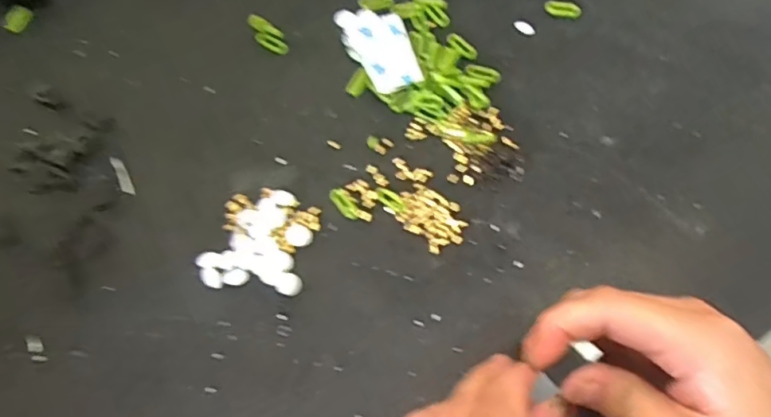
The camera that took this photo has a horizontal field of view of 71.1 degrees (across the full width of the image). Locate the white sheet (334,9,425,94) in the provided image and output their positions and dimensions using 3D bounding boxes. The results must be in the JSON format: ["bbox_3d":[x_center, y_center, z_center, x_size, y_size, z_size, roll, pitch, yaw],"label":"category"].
[{"bbox_3d":[-0.004,-0.104,0.344,0.039,0.005,0.067,-20,76,-4],"label":"white sheet"}]

